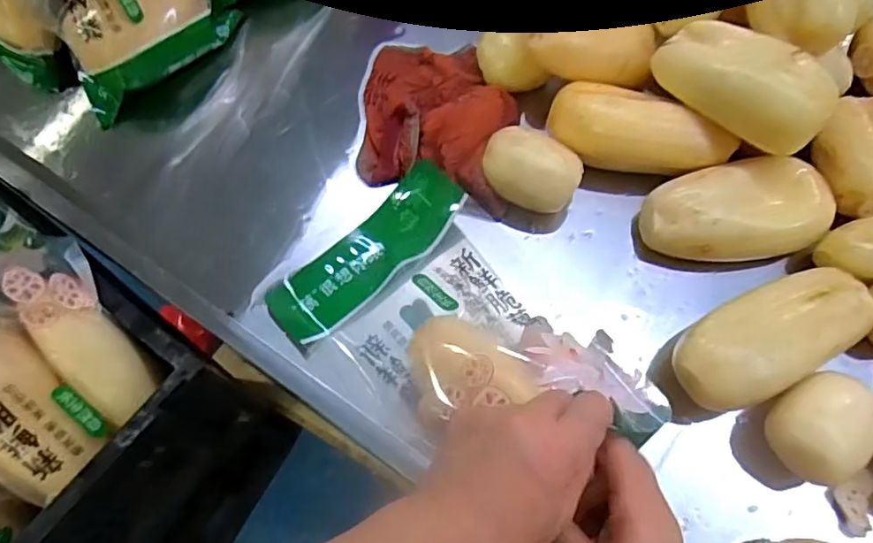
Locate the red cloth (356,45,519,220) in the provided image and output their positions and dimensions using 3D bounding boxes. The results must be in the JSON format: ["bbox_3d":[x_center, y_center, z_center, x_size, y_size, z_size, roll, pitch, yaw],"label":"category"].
[{"bbox_3d":[0.003,-0.148,0.562,0.151,0.047,0.193,4,68,1],"label":"red cloth"}]

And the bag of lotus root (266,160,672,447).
[{"bbox_3d":[0.017,0.045,0.463,0.188,0.088,0.282,-42,74,-15],"label":"bag of lotus root"}]

